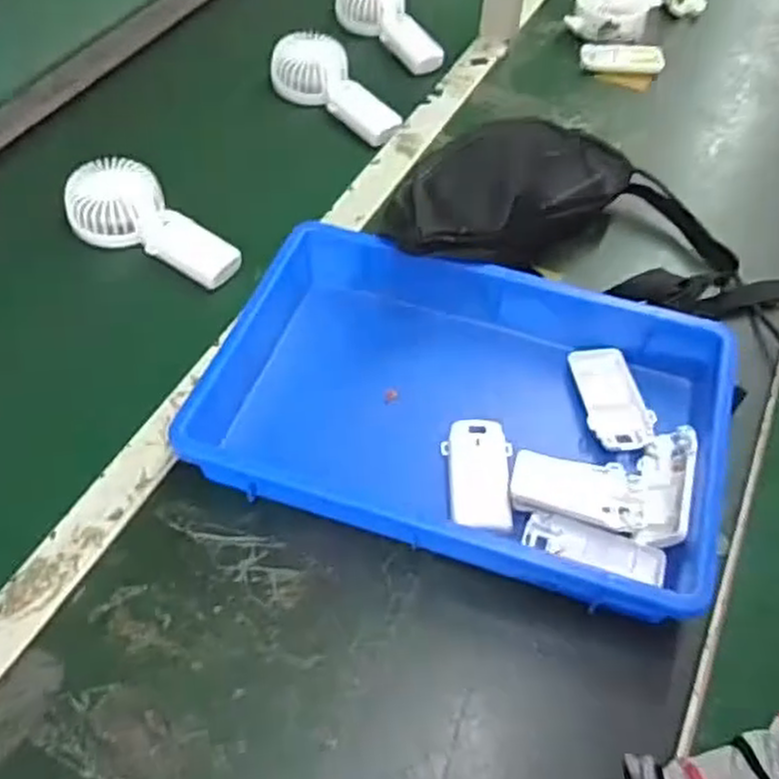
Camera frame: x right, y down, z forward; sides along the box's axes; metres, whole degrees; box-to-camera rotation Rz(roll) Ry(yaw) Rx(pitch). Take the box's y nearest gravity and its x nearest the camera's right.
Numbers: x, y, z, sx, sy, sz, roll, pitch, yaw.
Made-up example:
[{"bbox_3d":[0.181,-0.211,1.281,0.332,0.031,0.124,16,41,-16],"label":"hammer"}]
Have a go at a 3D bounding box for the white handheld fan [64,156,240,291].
[{"bbox_3d":[-0.223,-0.148,0.702,0.180,0.047,0.087,36,60,22],"label":"white handheld fan"}]

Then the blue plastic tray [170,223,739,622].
[{"bbox_3d":[0.057,0.008,0.573,0.362,0.064,0.249,18,55,9],"label":"blue plastic tray"}]

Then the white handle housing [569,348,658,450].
[{"bbox_3d":[0.173,0.006,0.596,0.048,0.019,0.095,-4,54,-7],"label":"white handle housing"}]

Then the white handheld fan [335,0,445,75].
[{"bbox_3d":[0.002,-0.463,0.937,0.071,0.053,0.168,-21,58,-18],"label":"white handheld fan"}]

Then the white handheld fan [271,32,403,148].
[{"bbox_3d":[-0.056,-0.340,0.854,0.081,0.045,0.186,-35,63,-25],"label":"white handheld fan"}]

